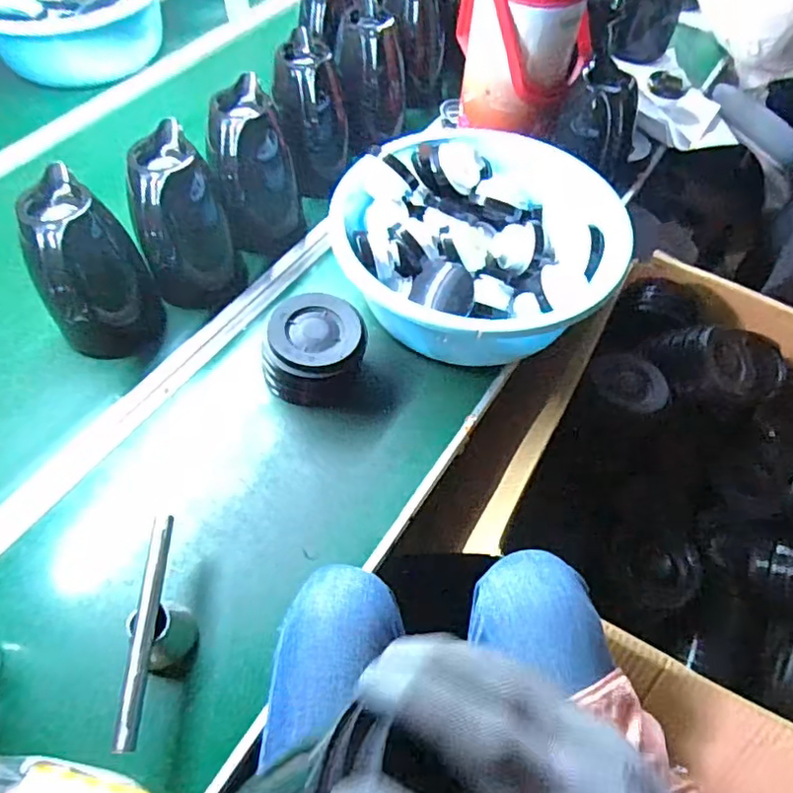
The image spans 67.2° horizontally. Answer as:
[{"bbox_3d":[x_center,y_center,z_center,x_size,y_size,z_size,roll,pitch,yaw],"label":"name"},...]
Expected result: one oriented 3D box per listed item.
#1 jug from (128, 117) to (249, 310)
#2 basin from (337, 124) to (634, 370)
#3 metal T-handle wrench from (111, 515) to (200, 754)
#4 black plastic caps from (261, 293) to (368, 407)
[{"bbox_3d":[-0.300,-0.225,0.804,0.120,0.224,0.130,35,62,20],"label":"jug"},{"bbox_3d":[0.101,-0.206,0.804,0.368,0.139,0.341,-15,58,-11],"label":"basin"},{"bbox_3d":[-0.214,0.216,0.554,0.042,0.069,0.192,-4,56,-4],"label":"metal T-handle wrench"},{"bbox_3d":[-0.101,-0.054,0.749,0.125,0.092,0.113,-1,56,-2],"label":"black plastic caps"}]

